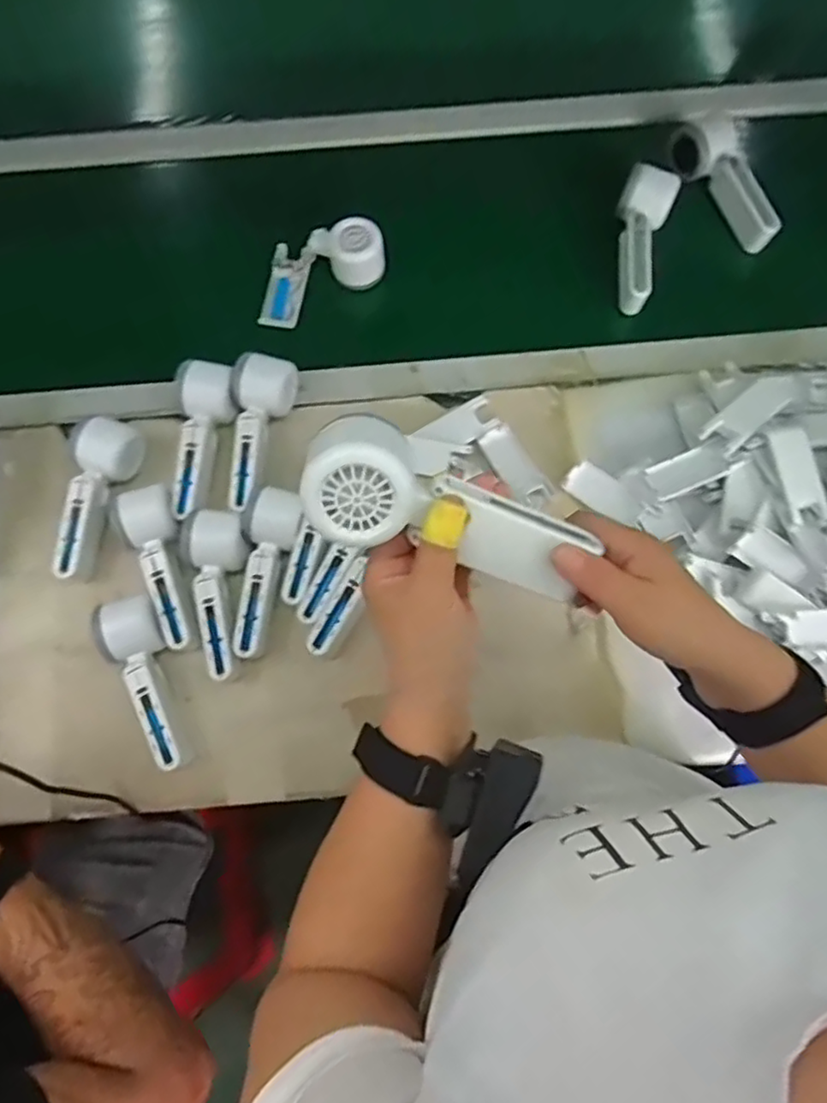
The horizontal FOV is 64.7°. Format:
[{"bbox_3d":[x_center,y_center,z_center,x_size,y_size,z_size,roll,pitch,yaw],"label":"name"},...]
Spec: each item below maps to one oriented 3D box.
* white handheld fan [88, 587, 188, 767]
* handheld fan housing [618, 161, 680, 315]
[{"bbox_3d":[-0.254,0.127,0.629,0.054,0.051,0.164,-21,76,-5],"label":"white handheld fan"},{"bbox_3d":[0.257,-0.351,0.734,0.055,0.047,0.162,8,89,2],"label":"handheld fan housing"}]

